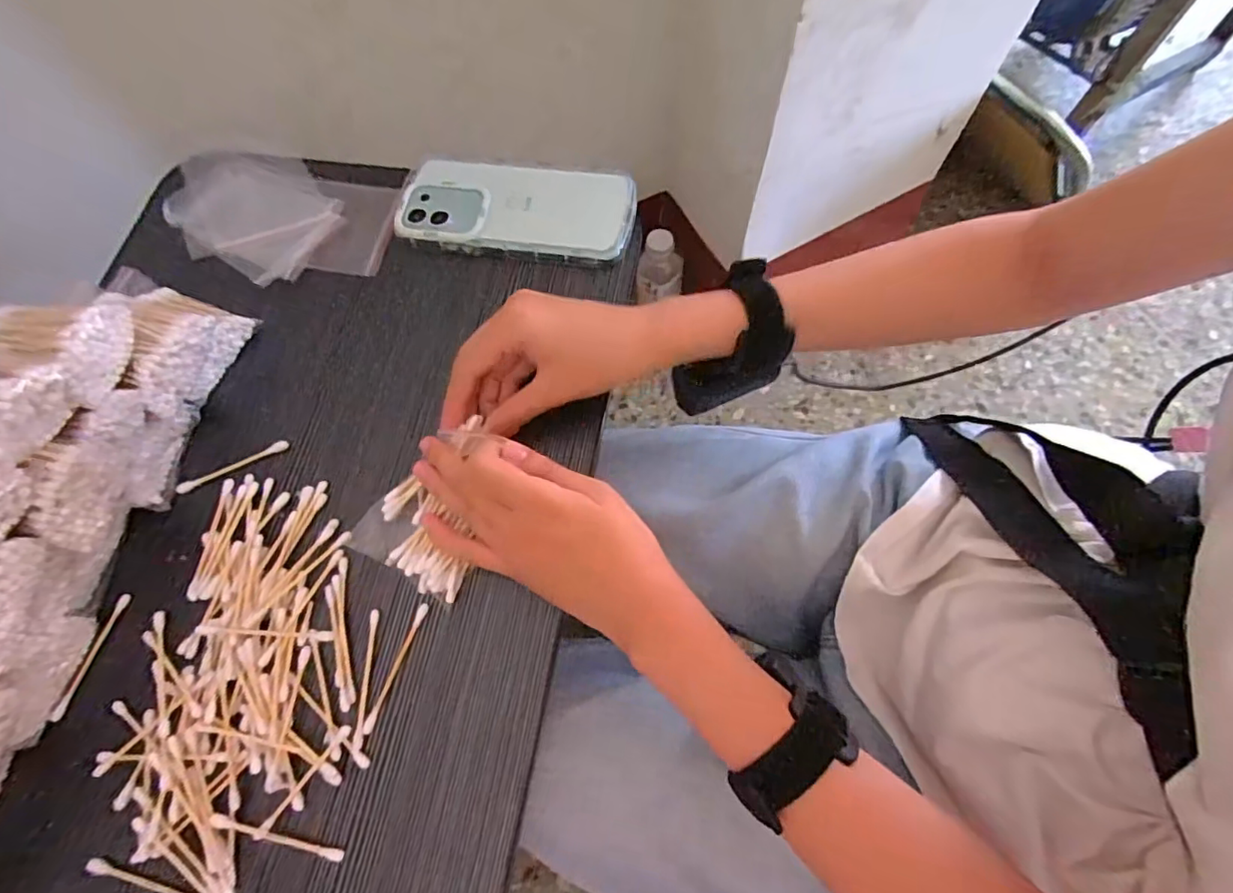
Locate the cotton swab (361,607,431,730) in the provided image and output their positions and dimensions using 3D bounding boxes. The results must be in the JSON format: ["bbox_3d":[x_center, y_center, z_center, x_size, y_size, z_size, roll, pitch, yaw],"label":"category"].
[{"bbox_3d":[-0.121,0.121,0.308,0.005,0.004,0.069,18,72,9],"label":"cotton swab"}]

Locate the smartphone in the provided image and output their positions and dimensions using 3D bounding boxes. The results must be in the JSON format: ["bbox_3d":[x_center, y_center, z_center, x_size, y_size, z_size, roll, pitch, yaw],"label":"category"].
[{"bbox_3d":[-0.072,-0.174,0.404,0.166,0.013,0.074,7,70,5],"label":"smartphone"}]

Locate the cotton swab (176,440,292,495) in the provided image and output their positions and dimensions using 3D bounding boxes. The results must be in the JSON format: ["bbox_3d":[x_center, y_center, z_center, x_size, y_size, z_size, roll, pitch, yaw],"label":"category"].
[{"bbox_3d":[-0.241,0.012,0.351,0.068,0.005,0.007,-24,71,-6],"label":"cotton swab"}]

